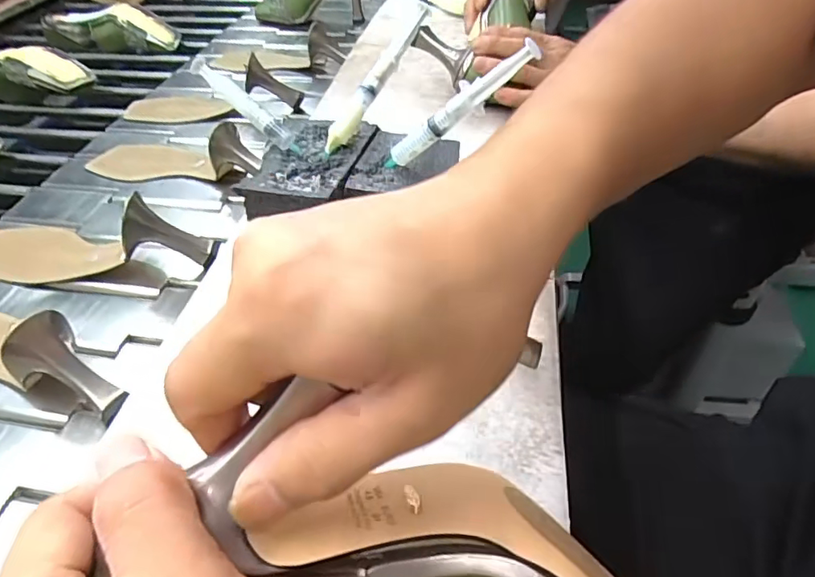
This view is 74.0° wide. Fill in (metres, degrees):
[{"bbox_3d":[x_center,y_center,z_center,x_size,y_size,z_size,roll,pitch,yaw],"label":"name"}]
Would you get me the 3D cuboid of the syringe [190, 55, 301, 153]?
[{"bbox_3d":[-0.138,-0.156,0.460,0.117,0.022,0.013,41,54,6],"label":"syringe"}]

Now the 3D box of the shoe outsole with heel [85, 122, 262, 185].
[{"bbox_3d":[-0.252,-0.148,0.585,0.212,0.053,0.074,16,45,18],"label":"shoe outsole with heel"}]

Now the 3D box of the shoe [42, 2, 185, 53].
[{"bbox_3d":[-0.494,-0.429,0.896,0.221,0.061,0.064,4,43,9],"label":"shoe"}]

